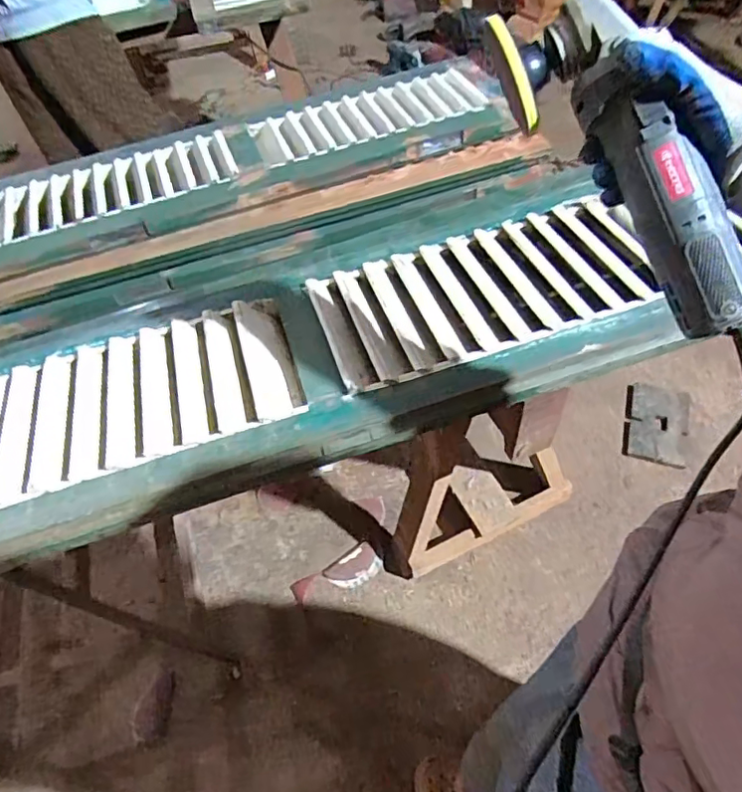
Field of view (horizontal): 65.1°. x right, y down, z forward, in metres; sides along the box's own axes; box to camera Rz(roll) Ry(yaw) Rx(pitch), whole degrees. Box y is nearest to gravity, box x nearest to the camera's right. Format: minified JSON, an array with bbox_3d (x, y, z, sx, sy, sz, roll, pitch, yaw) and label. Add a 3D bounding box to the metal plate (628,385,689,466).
[{"bbox_3d":[0.779,0.074,1.571,0.152,0.016,0.223,16,62,6],"label":"metal plate"}]

